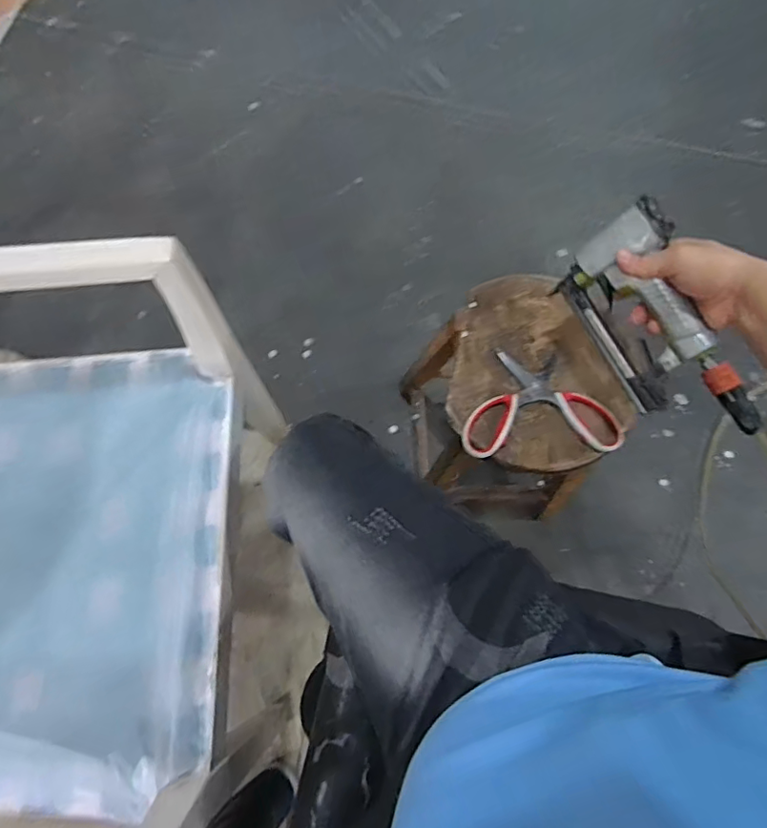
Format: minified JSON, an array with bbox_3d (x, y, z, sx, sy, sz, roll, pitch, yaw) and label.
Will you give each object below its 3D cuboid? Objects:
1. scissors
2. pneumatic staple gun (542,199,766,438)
[{"bbox_3d":[0.192,-0.014,0.665,0.189,0.019,0.131,-1,72,-2],"label":"scissors"},{"bbox_3d":[0.291,-0.087,0.568,0.048,0.118,0.242,-19,79,-44],"label":"pneumatic staple gun"}]

